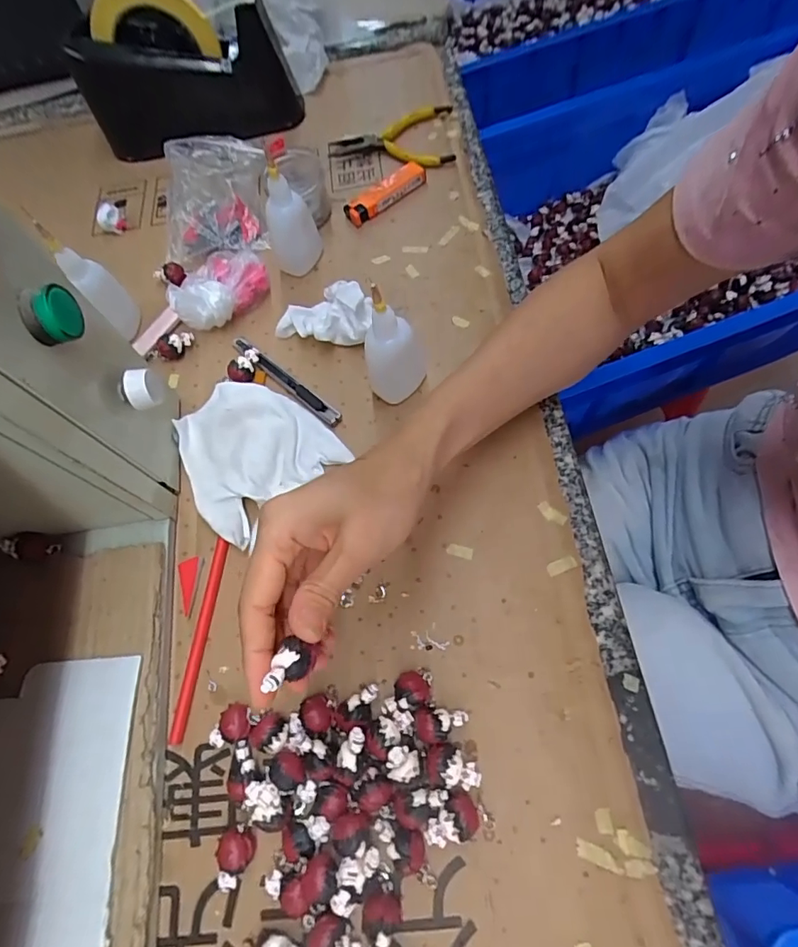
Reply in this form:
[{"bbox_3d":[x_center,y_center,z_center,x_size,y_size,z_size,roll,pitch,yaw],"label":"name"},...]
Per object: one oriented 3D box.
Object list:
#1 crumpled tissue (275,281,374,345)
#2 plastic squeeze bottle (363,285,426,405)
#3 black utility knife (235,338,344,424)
[{"bbox_3d":[-0.056,-0.126,0.391,0.075,0.042,0.048,22,69,12],"label":"crumpled tissue"},{"bbox_3d":[-0.003,-0.094,0.343,0.040,0.096,0.047,2,67,3],"label":"plastic squeeze bottle"},{"bbox_3d":[-0.089,-0.075,0.387,0.122,0.009,0.014,40,73,17],"label":"black utility knife"}]

